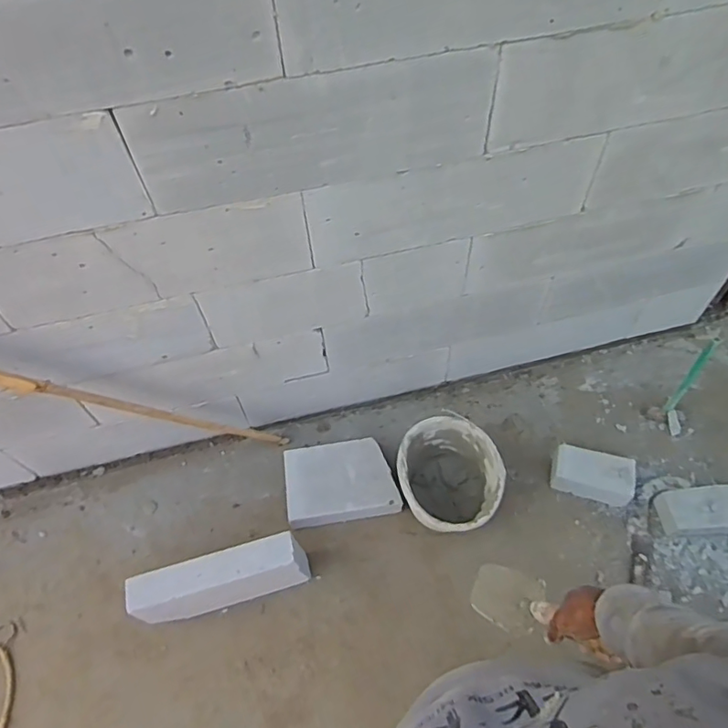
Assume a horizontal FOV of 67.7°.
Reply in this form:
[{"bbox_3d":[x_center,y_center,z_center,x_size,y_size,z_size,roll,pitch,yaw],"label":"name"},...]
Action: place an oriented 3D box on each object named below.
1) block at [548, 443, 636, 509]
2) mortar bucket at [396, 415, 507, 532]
[{"bbox_3d":[0.622,0.303,1.477,0.204,0.094,0.120,15,58,12],"label":"block"},{"bbox_3d":[0.218,0.313,1.432,0.254,0.205,0.300,-14,57,-7],"label":"mortar bucket"}]

